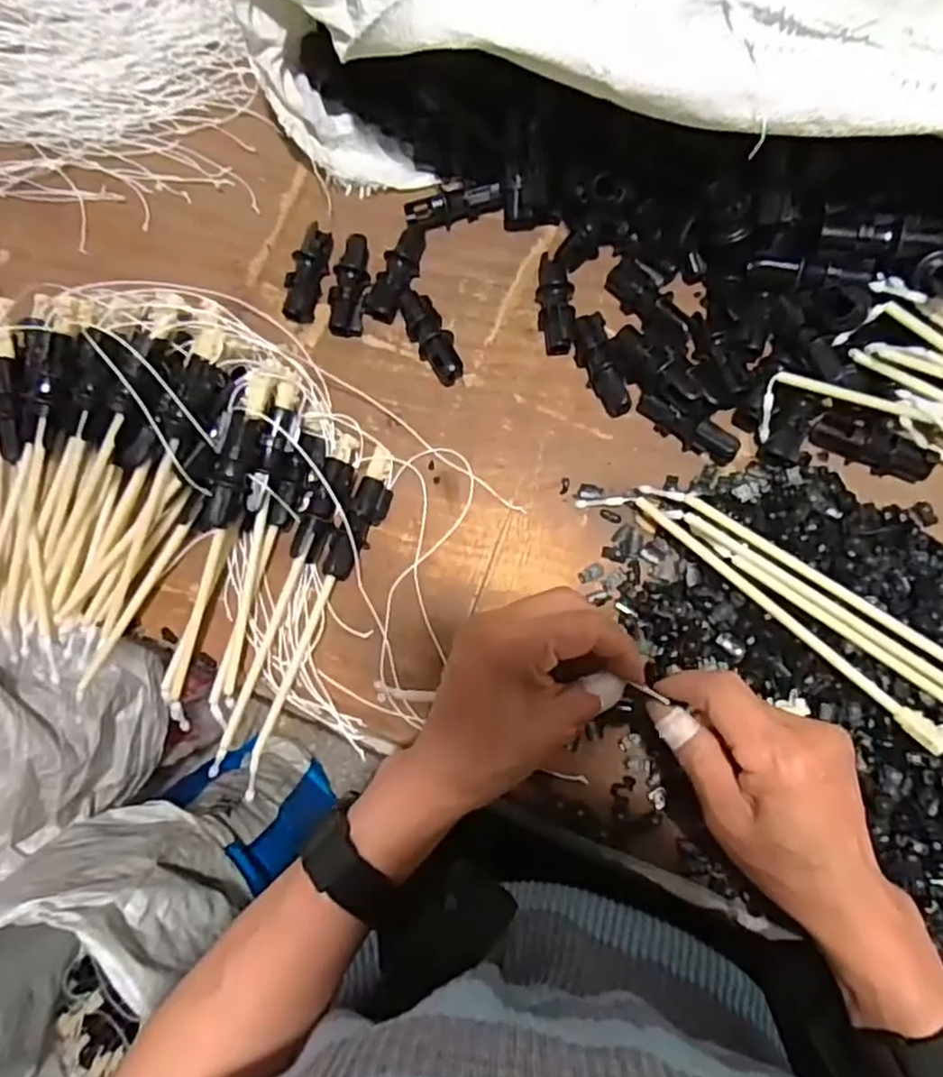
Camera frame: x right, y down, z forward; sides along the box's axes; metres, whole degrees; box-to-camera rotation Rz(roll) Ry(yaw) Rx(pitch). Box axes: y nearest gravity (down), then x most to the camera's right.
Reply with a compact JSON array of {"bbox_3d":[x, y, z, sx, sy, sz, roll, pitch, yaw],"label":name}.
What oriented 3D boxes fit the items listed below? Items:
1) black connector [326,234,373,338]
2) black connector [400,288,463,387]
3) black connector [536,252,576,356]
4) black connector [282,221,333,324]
[{"bbox_3d":[-0.082,-0.172,0.474,0.022,0.022,0.068,6,80,7],"label":"black connector"},{"bbox_3d":[-0.028,-0.136,0.466,0.025,0.022,0.068,-28,78,0],"label":"black connector"},{"bbox_3d":[0.056,-0.156,0.460,0.024,0.019,0.066,-5,79,5],"label":"black connector"},{"bbox_3d":[-0.113,-0.182,0.482,0.021,0.017,0.066,17,82,9],"label":"black connector"}]

